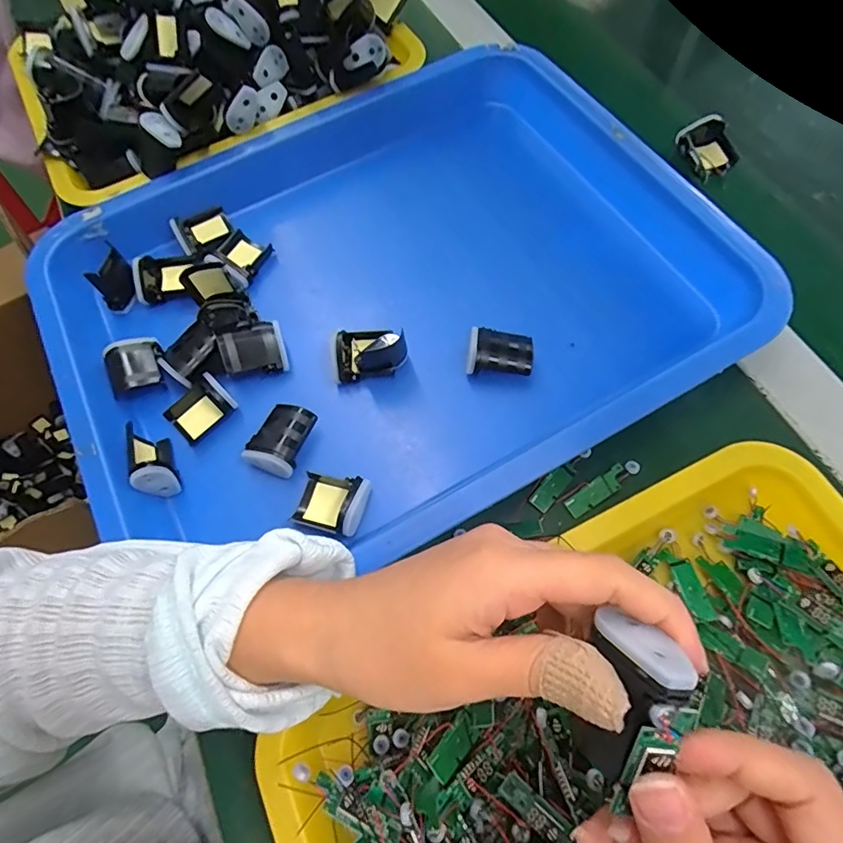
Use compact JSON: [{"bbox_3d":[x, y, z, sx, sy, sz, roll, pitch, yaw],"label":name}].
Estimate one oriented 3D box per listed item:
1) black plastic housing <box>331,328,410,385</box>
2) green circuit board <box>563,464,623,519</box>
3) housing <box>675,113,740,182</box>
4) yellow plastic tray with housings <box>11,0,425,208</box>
[{"bbox_3d":[-0.036,-0.049,0.340,0.050,0.031,0.032,-13,67,-2],"label":"black plastic housing"},{"bbox_3d":[0.108,0.043,0.310,0.043,0.005,0.013,-32,69,-9],"label":"green circuit board"},{"bbox_3d":[0.243,-0.231,0.423,0.044,0.023,0.046,-24,68,-6],"label":"housing"},{"bbox_3d":[-0.175,-0.322,0.426,0.322,0.104,0.198,-29,68,-8],"label":"yellow plastic tray with housings"}]

